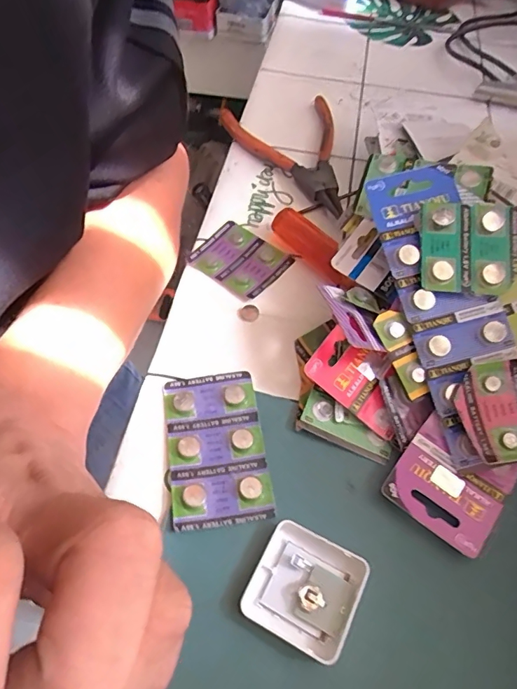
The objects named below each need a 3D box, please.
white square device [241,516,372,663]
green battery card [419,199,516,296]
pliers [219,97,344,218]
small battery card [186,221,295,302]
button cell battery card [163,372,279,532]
[{"bbox_3d":[0.021,0.108,0.215,0.046,0.012,0.045,25,60,15],"label":"white square device"},{"bbox_3d":[0.113,-0.053,0.257,0.050,0.009,0.052,1,77,4],"label":"green battery card"},{"bbox_3d":[0.031,-0.152,0.388,0.091,0.019,0.147,-13,58,-10],"label":"pliers"},{"bbox_3d":[-0.013,-0.058,0.330,0.059,0.007,0.050,35,63,20],"label":"small battery card"},{"bbox_3d":[-0.022,0.053,0.253,0.050,0.007,0.081,-8,57,-6],"label":"button cell battery card"}]

